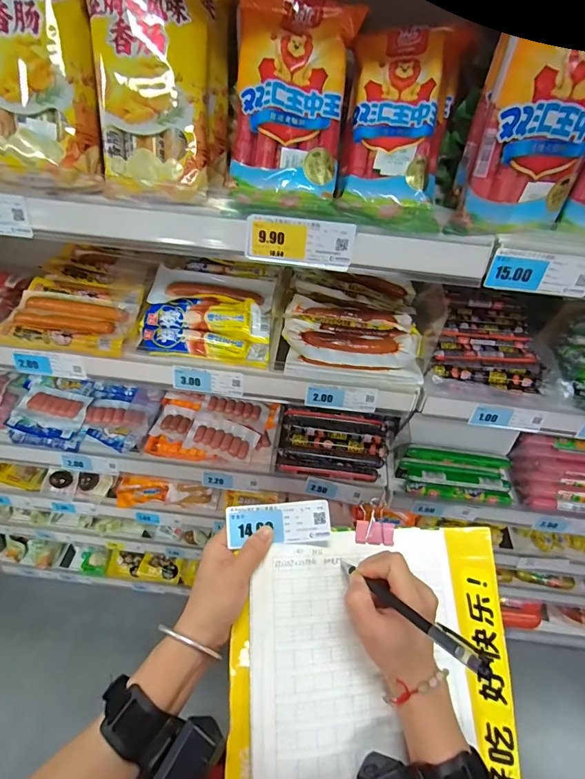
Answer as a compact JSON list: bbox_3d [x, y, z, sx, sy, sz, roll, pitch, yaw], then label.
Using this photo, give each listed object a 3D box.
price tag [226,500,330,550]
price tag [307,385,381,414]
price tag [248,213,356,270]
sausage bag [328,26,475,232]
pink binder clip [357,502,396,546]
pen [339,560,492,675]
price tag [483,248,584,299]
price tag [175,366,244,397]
[{"bbox_3d":[-0.014,0.130,0.380,0.097,0.009,0.037,-4,81,0],"label":"price tag"},{"bbox_3d":[0.069,0.014,0.558,0.098,0.036,0.004,5,26,2],"label":"price tag"},{"bbox_3d":[0.007,-0.142,0.381,0.102,0.043,0.004,8,30,1],"label":"price tag"},{"bbox_3d":[0.102,-0.247,0.368,0.096,0.029,0.188,11,90,4],"label":"sausage bag"},{"bbox_3d":[0.086,0.136,0.402,0.039,0.017,0.041,9,52,2],"label":"pink binder clip"},{"bbox_3d":[0.085,0.170,0.314,0.014,0.156,0.009,-28,104,-24],"label":"pen"},{"bbox_3d":[0.239,-0.111,0.380,0.099,0.039,0.005,8,38,1],"label":"price tag"},{"bbox_3d":[-0.119,-0.010,0.560,0.099,0.034,0.005,7,23,1],"label":"price tag"}]

